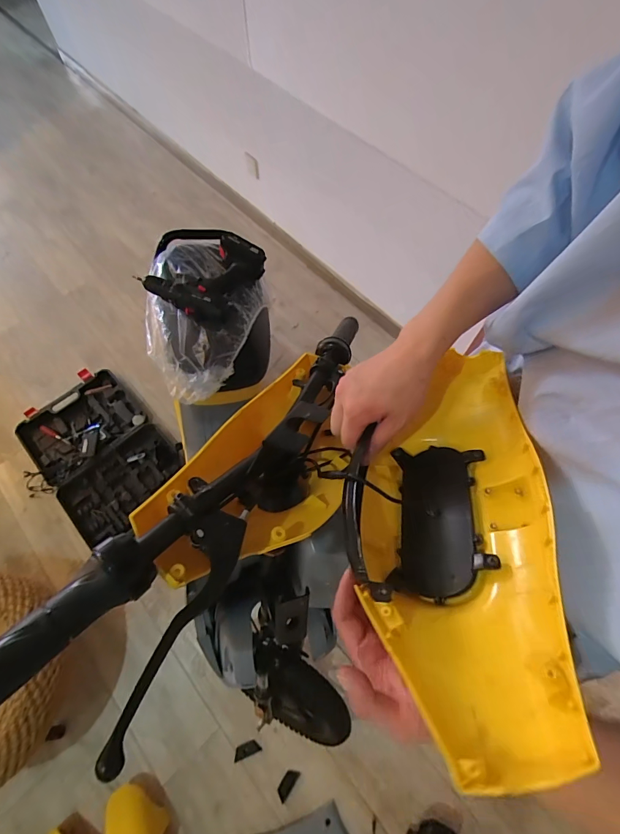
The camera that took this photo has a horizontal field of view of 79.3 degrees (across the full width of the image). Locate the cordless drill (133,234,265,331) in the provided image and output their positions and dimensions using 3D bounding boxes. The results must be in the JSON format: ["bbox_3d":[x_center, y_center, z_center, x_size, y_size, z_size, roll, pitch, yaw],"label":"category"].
[{"bbox_3d":[-0.229,-0.311,0.834,0.170,0.089,0.223,30,68,12],"label":"cordless drill"}]

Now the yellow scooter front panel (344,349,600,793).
[{"bbox_3d":[0.121,0.085,0.355,0.171,0.065,0.372,-16,44,27],"label":"yellow scooter front panel"}]

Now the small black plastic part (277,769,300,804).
[{"bbox_3d":[-0.063,1.021,1.042,0.034,0.009,0.075,35,69,14],"label":"small black plastic part"}]

